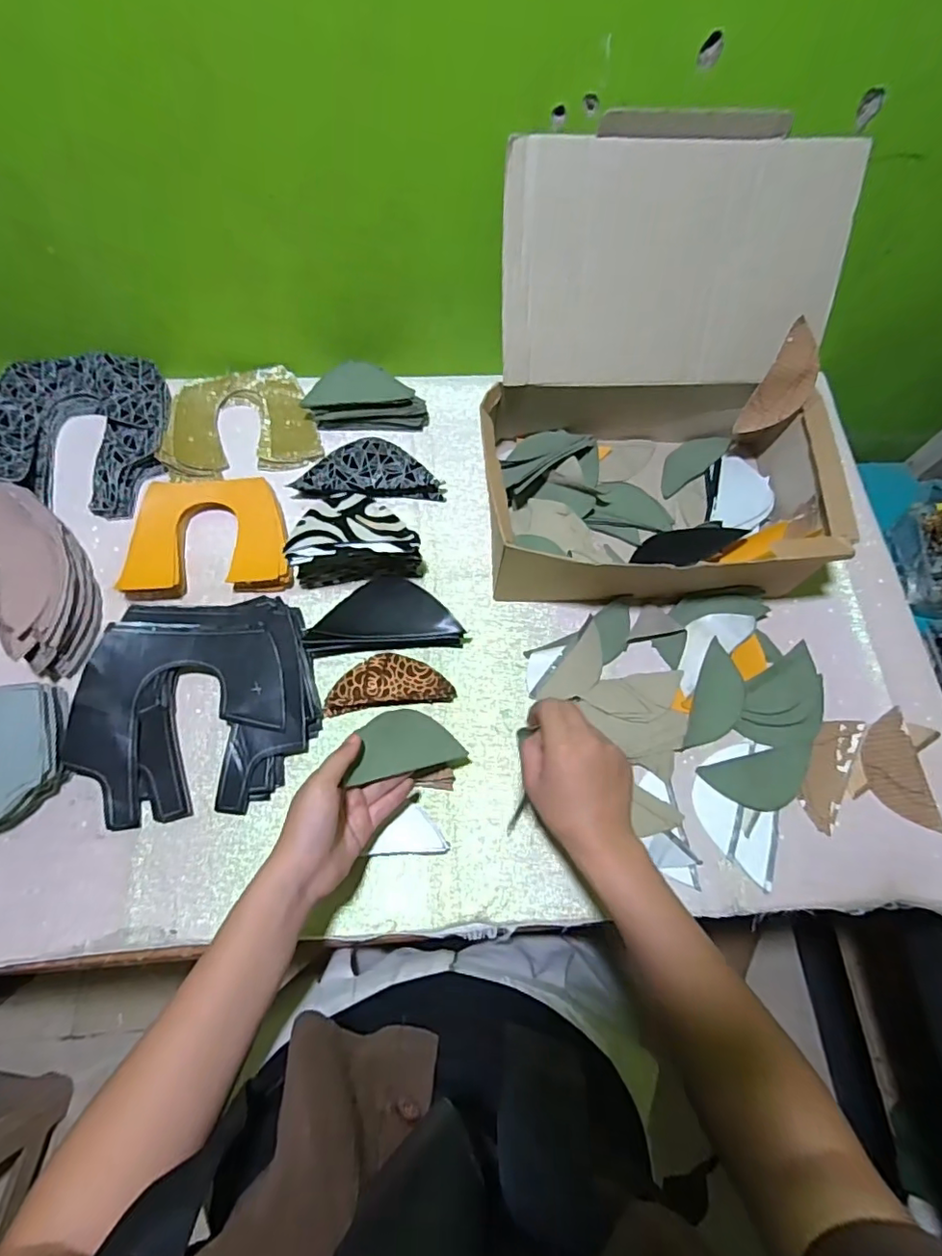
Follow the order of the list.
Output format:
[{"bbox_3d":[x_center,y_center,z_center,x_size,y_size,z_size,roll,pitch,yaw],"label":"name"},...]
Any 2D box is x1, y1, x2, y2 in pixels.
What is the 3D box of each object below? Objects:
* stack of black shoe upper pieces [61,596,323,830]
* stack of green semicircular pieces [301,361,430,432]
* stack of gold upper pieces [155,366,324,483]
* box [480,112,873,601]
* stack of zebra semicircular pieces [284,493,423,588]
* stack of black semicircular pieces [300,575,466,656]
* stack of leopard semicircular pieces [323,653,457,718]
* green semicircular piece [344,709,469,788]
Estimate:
[{"bbox_3d":[-0.248,0.069,0.515,0.204,0.035,0.189,-6,69,-5],"label":"stack of black shoe upper pieces"},{"bbox_3d":[-0.118,-0.267,0.643,0.136,0.044,0.056,-2,69,-3],"label":"stack of green semicircular pieces"},{"bbox_3d":[-0.260,-0.233,0.638,0.162,0.025,0.129,-12,70,-7],"label":"stack of gold upper pieces"},{"bbox_3d":[0.185,-0.221,0.536,0.333,0.245,0.318,1,69,-3],"label":"box"},{"bbox_3d":[-0.112,-0.085,0.561,0.124,0.080,0.063,-6,69,-5],"label":"stack of zebra semicircular pieces"},{"bbox_3d":[-0.086,-0.013,0.559,0.144,0.035,0.072,-7,70,-5],"label":"stack of black semicircular pieces"},{"bbox_3d":[-0.079,0.051,0.543,0.119,0.019,0.049,-6,69,-5],"label":"stack of leopard semicircular pieces"},{"bbox_3d":[-0.054,0.095,0.478,0.103,0.004,0.050,-5,79,-32],"label":"green semicircular piece"}]

